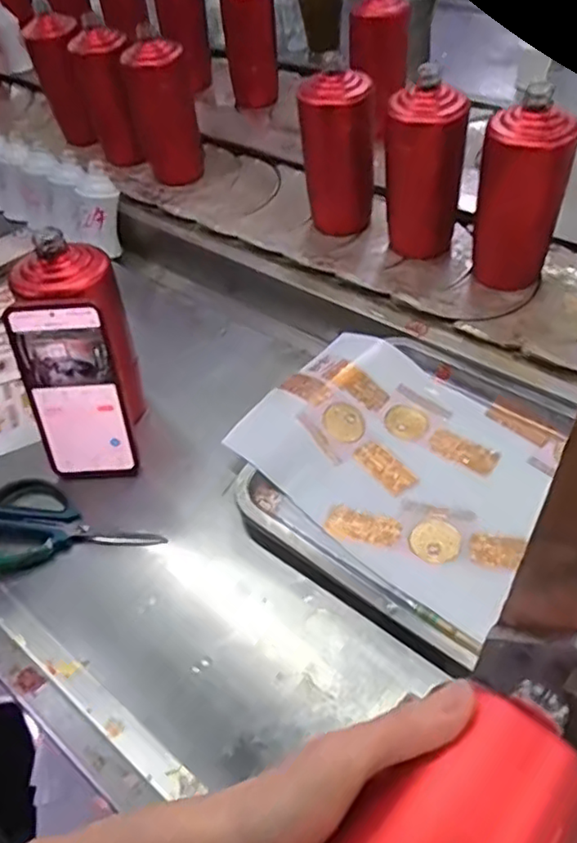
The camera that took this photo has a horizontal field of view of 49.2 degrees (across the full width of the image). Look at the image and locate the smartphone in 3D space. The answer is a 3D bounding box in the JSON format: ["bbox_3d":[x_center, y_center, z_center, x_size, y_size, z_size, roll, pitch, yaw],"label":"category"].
[{"bbox_3d":[-0.182,-0.020,0.538,0.079,0.163,0.012,-4,30,2],"label":"smartphone"}]

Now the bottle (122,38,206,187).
[{"bbox_3d":[-0.178,-0.450,0.911,0.085,0.181,0.072,-13,47,-6],"label":"bottle"}]

